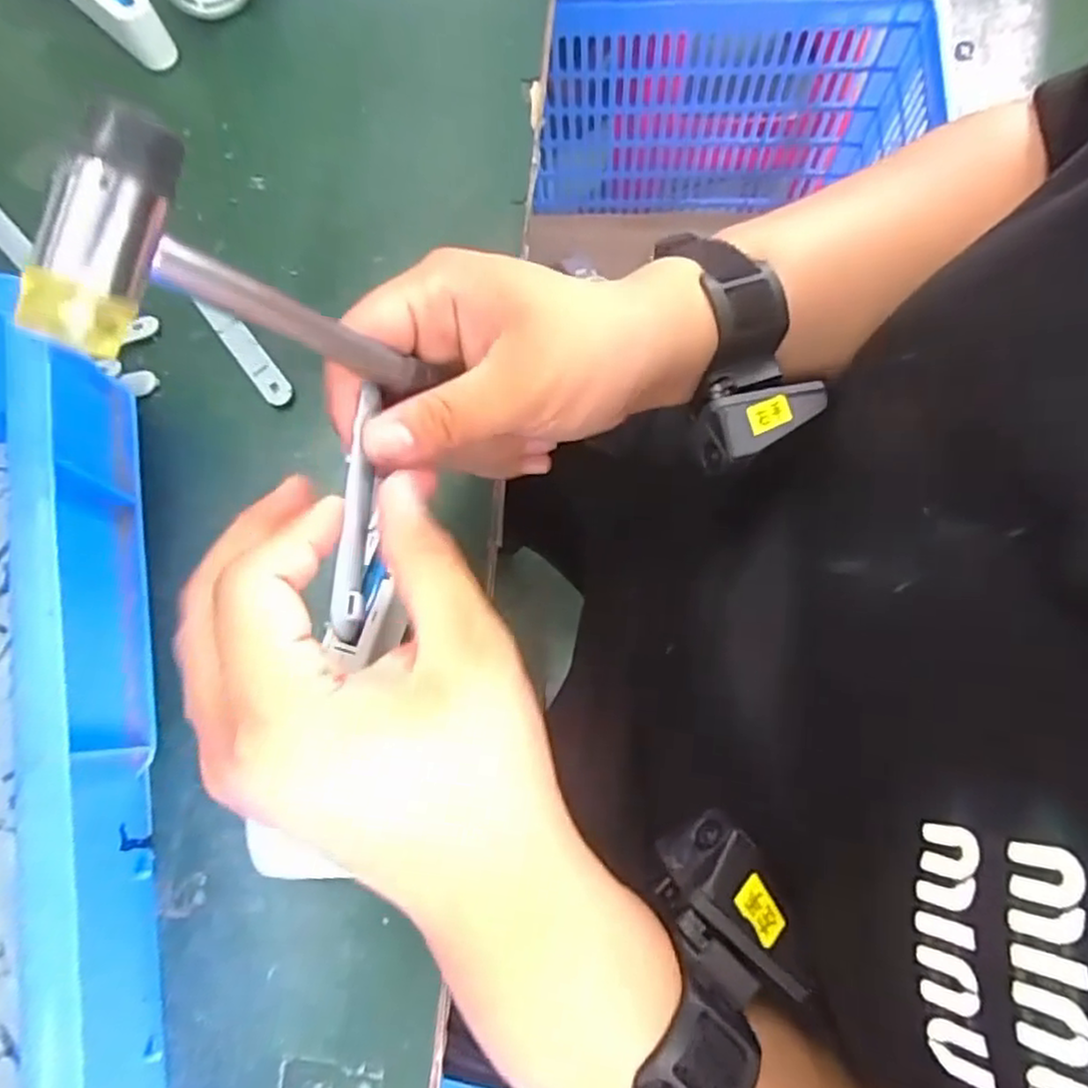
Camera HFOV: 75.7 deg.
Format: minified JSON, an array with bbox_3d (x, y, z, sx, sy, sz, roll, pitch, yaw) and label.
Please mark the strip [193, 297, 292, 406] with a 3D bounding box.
[{"bbox_3d":[-0.165,-0.109,0.385,0.015,0.007,0.079,-38,77,-5],"label":"strip"}]

